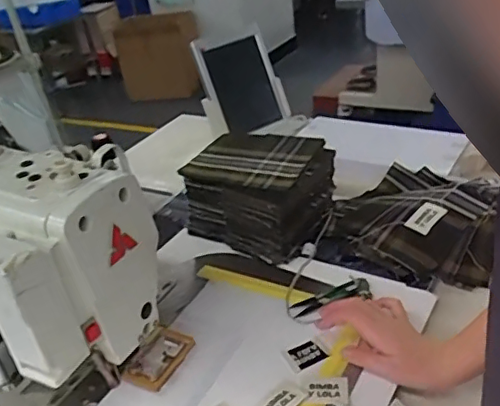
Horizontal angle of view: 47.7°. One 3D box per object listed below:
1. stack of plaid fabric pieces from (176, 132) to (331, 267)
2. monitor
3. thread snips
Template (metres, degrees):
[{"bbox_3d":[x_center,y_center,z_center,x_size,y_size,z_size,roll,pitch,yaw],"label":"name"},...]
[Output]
[{"bbox_3d":[0.012,-0.015,0.848,0.185,0.120,0.166,11,36,26],"label":"stack of plaid fabric pieces"},{"bbox_3d":[-0.016,-0.244,1.143,0.187,0.203,0.041,-27,10,-38],"label":"monitor"},{"bbox_3d":[0.101,0.117,0.709,0.105,0.005,0.028,-19,38,-17],"label":"thread snips"}]

